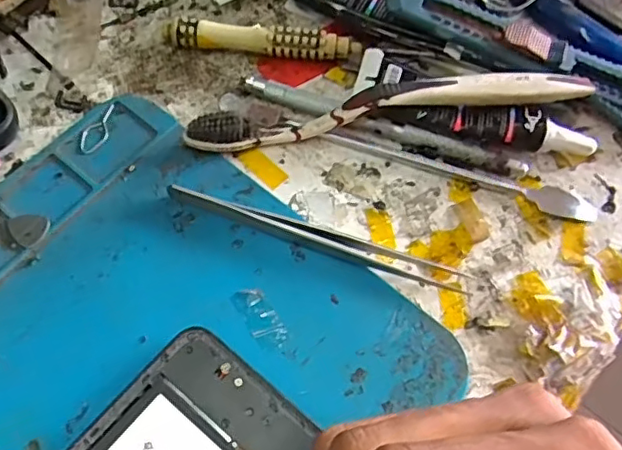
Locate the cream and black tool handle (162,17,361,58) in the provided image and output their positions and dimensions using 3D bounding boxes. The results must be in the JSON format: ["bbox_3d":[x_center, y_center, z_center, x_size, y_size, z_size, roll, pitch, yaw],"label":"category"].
[{"bbox_3d":[-0.023,-0.086,0.287,0.091,0.015,0.012,4,65,-2],"label":"cream and black tool handle"}]

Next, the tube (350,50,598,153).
[{"bbox_3d":[0.073,-0.050,0.274,0.107,0.017,0.030,15,65,3],"label":"tube"}]

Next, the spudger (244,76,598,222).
[{"bbox_3d":[0.047,-0.035,0.270,0.163,0.009,0.020,24,66,8],"label":"spudger"}]

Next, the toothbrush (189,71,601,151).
[{"bbox_3d":[0.034,-0.051,0.266,0.173,0.027,0.017,-5,65,-6],"label":"toothbrush"}]

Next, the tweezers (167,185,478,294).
[{"bbox_3d":[0.002,0.006,0.249,0.127,0.006,0.011,17,65,5],"label":"tweezers"}]

